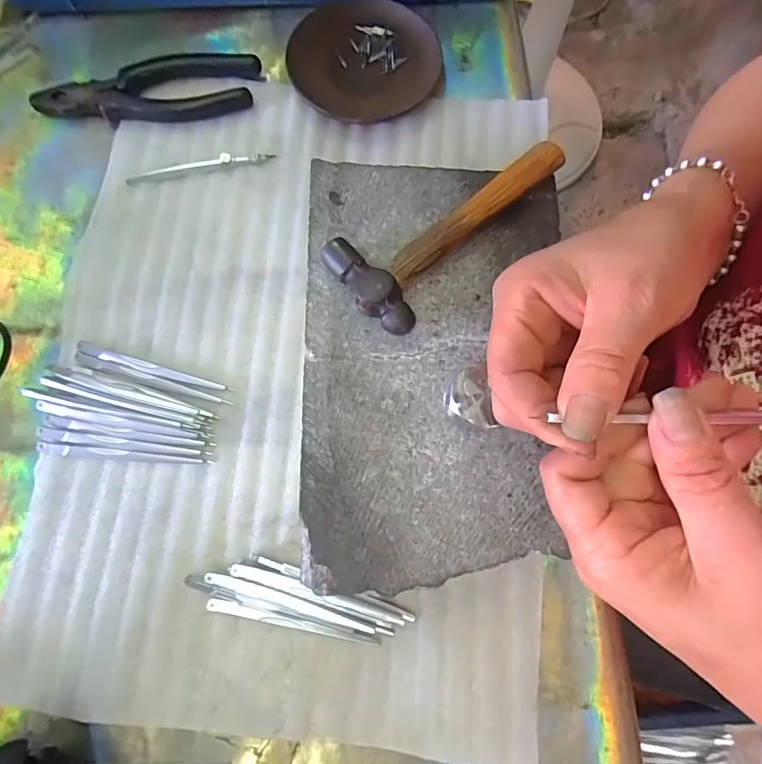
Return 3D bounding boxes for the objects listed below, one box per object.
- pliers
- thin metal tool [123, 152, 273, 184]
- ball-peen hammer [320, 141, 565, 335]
[{"bbox_3d":[-0.172,-0.213,0.362,0.162,0.016,0.049,-14,77,-4],"label":"pliers"},{"bbox_3d":[-0.132,-0.159,0.355,0.107,0.006,0.007,-11,77,-3],"label":"thin metal tool"},{"bbox_3d":[0.037,-0.098,0.282,0.061,0.021,0.152,41,79,8],"label":"ball-peen hammer"}]

